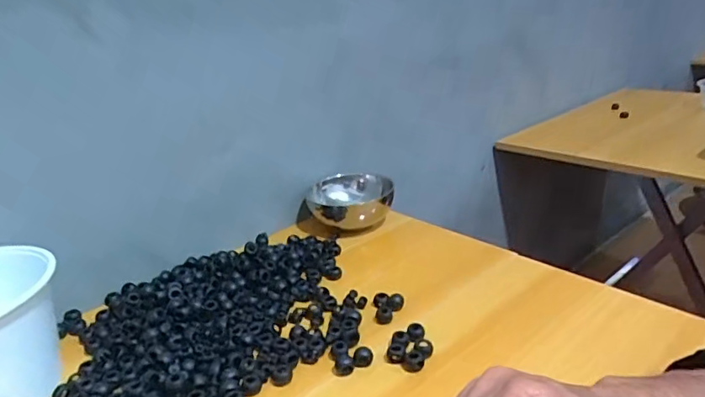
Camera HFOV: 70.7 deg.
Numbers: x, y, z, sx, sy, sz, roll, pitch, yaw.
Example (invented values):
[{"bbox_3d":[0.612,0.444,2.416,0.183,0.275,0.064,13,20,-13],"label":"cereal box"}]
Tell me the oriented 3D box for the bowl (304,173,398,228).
[{"bbox_3d":[-0.004,0.006,0.725,0.113,0.059,0.113,-4,22,2],"label":"bowl"}]

